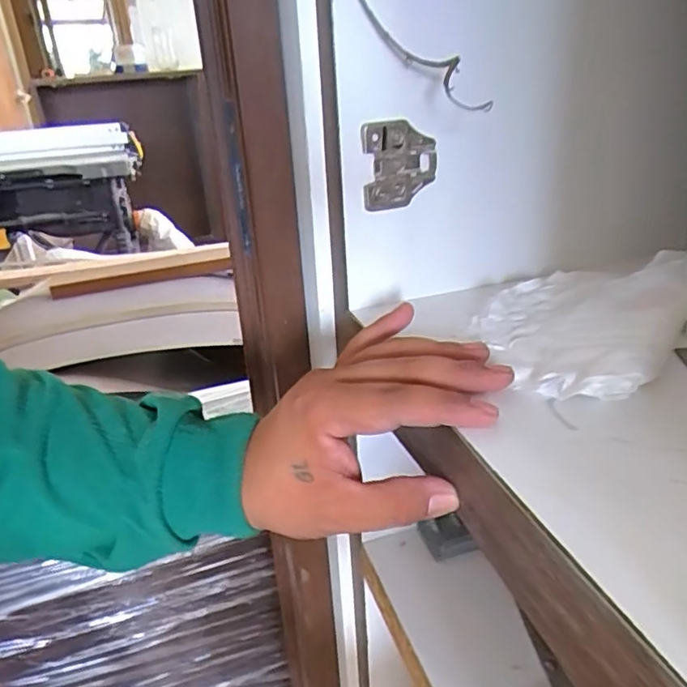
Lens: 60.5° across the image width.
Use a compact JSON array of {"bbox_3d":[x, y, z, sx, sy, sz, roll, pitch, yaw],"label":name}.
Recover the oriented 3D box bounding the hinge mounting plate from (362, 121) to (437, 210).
[{"bbox_3d":[0.036,-0.115,0.380,0.047,0.053,0.009,-9,26,-11],"label":"hinge mounting plate"}]

